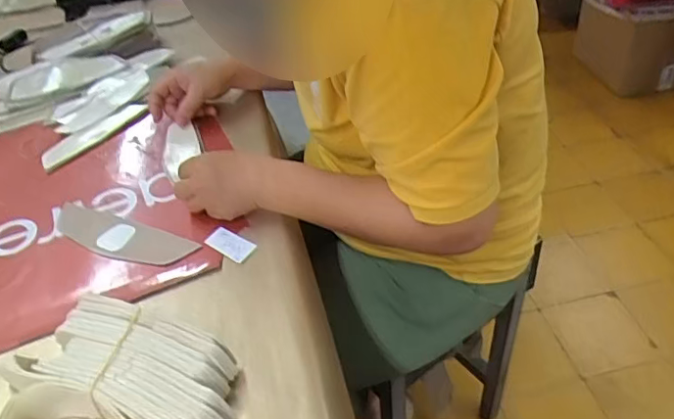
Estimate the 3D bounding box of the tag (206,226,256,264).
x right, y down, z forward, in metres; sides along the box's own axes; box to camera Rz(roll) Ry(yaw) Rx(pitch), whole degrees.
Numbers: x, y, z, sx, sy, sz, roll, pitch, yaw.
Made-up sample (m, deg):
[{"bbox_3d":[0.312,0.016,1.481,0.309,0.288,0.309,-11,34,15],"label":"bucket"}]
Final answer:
[{"bbox_3d":[-0.110,0.036,0.582,0.052,0.005,0.027,23,58,21],"label":"tag"}]

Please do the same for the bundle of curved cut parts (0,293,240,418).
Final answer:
[{"bbox_3d":[-0.175,0.143,0.436,0.187,0.046,0.132,14,45,19],"label":"bundle of curved cut parts"}]

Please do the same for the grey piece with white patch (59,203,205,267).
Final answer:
[{"bbox_3d":[-0.235,0.028,0.600,0.173,0.005,0.050,15,46,21],"label":"grey piece with white patch"}]

